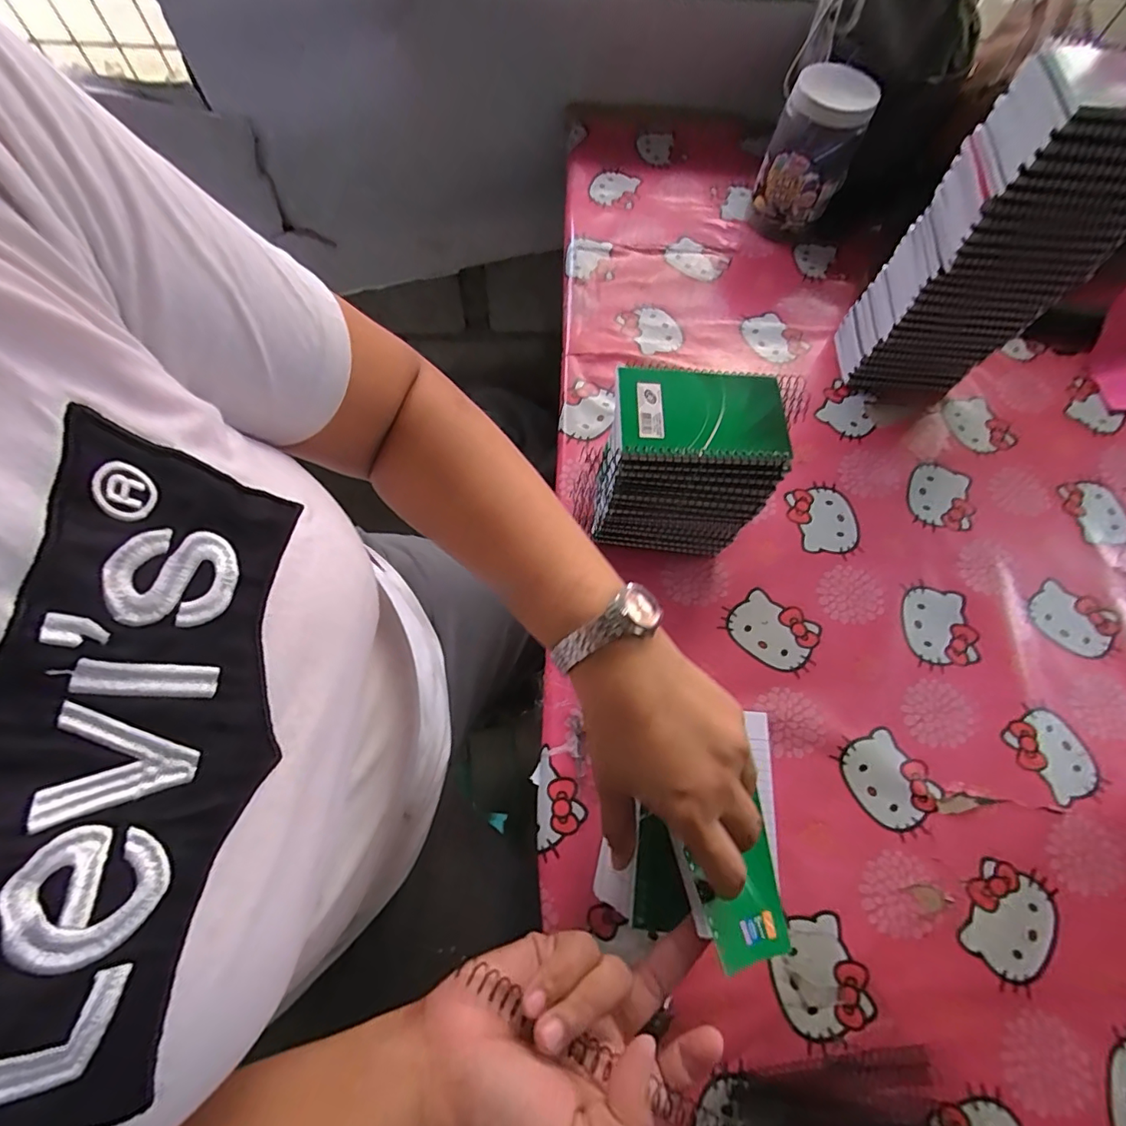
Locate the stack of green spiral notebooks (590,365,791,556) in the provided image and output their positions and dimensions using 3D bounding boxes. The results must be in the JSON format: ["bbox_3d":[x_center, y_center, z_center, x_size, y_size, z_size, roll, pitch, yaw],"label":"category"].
[{"bbox_3d":[0.102,-0.084,0.468,0.140,0.171,0.095,3,68,-1],"label":"stack of green spiral notebooks"}]

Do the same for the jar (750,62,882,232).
[{"bbox_3d":[0.315,-0.521,0.658,0.103,0.153,0.108,1,68,-2],"label":"jar"}]

